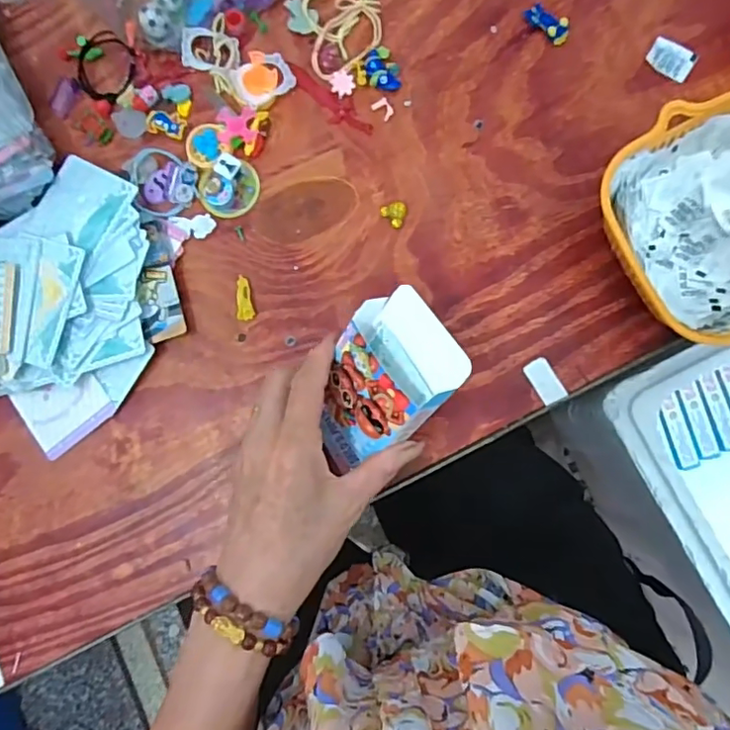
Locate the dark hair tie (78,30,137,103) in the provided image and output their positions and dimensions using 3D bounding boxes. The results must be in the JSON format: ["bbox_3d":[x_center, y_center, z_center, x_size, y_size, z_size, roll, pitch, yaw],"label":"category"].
[{"bbox_3d":[-0.199,-0.229,0.428,0.049,0.009,0.045,42,88,7],"label":"dark hair tie"}]

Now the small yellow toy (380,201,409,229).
[{"bbox_3d":[0.023,-0.111,0.406,0.018,0.004,0.019,-41,82,-1],"label":"small yellow toy"}]

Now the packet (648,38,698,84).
[{"bbox_3d":[0.223,-0.223,0.406,0.032,0.004,0.026,31,87,7],"label":"packet"}]

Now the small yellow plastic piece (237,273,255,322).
[{"bbox_3d":[-0.087,-0.049,0.406,0.012,0.004,0.033,-6,83,4],"label":"small yellow plastic piece"}]

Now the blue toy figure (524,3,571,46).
[{"bbox_3d":[0.135,-0.252,0.412,0.017,0.007,0.036,-45,83,-2],"label":"blue toy figure"}]

